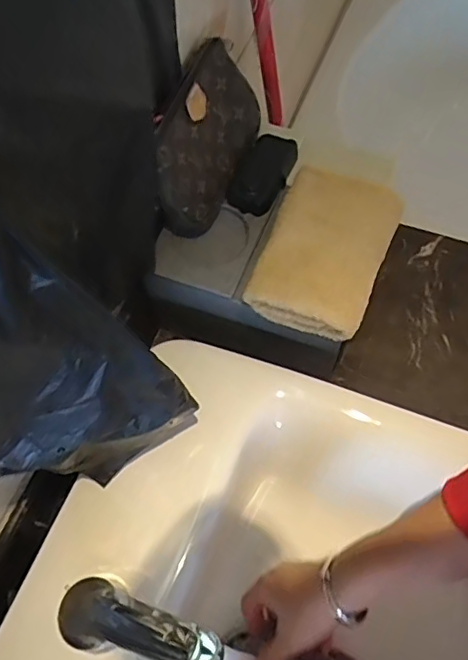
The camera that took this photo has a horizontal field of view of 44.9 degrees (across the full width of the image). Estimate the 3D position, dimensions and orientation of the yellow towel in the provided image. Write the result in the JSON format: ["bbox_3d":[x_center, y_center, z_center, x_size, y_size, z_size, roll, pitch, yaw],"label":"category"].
[{"bbox_3d":[0.096,-0.084,0.592,0.119,0.046,0.184,20,65,13],"label":"yellow towel"}]

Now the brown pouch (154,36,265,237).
[{"bbox_3d":[-0.030,-0.216,0.633,0.067,0.109,0.226,17,64,11],"label":"brown pouch"}]

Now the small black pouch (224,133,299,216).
[{"bbox_3d":[0.036,-0.188,0.673,0.057,0.017,0.121,19,65,12],"label":"small black pouch"}]

